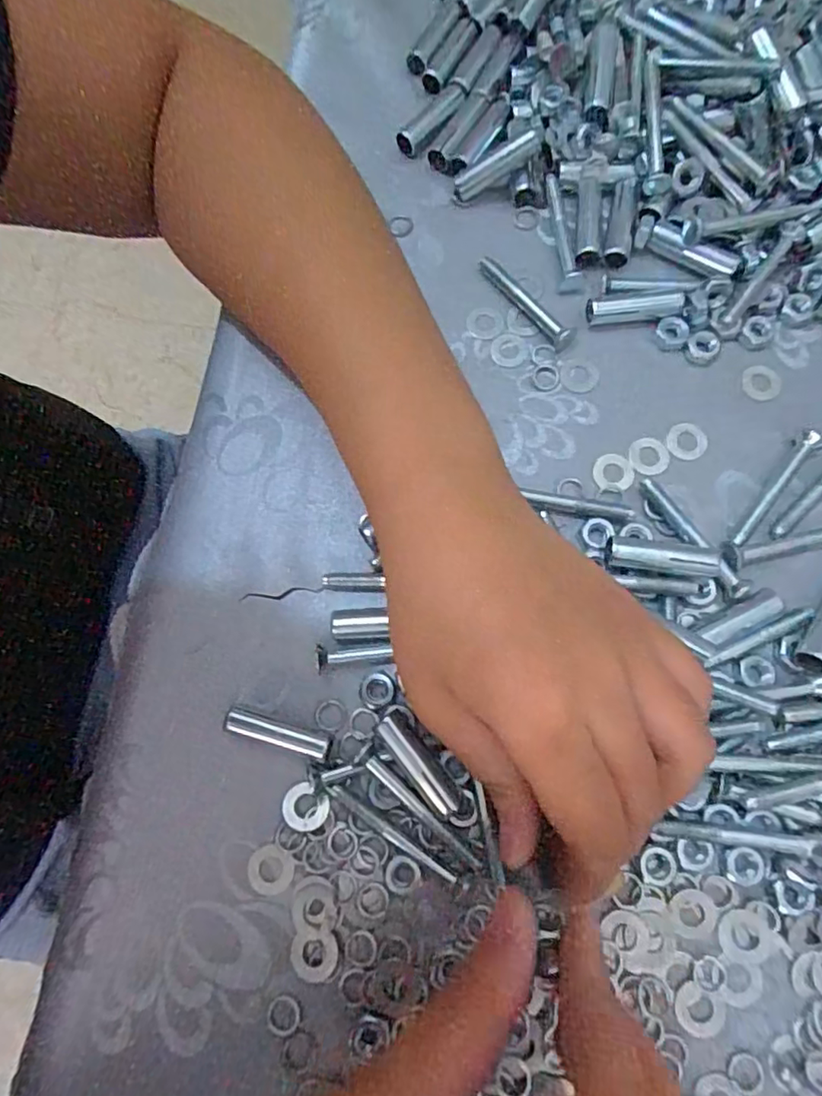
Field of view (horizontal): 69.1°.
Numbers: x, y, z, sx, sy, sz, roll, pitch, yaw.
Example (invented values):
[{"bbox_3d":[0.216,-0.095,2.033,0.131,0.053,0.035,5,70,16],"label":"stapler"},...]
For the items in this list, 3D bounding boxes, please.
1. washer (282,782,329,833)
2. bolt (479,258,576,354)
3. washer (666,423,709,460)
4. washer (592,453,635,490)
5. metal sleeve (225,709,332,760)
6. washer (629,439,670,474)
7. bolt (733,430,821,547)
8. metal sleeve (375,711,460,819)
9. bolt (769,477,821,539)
[{"bbox_3d":[-0.038,0.093,0.212,0.016,0.004,0.015,0,76,2],"label":"washer"},{"bbox_3d":[0.050,-0.109,0.262,0.010,0.007,0.058,-37,78,-7],"label":"bolt"},{"bbox_3d":[0.115,-0.045,0.247,0.017,0.004,0.016,0,76,2],"label":"washer"},{"bbox_3d":[0.083,-0.031,0.243,0.017,0.004,0.015,-4,76,1],"label":"washer"},{"bbox_3d":[-0.048,0.068,0.219,0.039,0.010,0.008,16,77,6],"label":"metal sleeve"},{"bbox_3d":[0.099,-0.038,0.246,0.016,0.004,0.017,0,76,2],"label":"washer"},{"bbox_3d":[0.143,-0.024,0.235,0.010,0.007,0.058,41,80,11],"label":"bolt"},{"bbox_3d":[0.003,0.076,0.209,0.011,0.015,0.038,-37,78,-7],"label":"metal sleeve"},{"bbox_3d":[0.163,-0.026,0.236,0.060,0.006,0.008,-41,78,-8],"label":"bolt"}]

